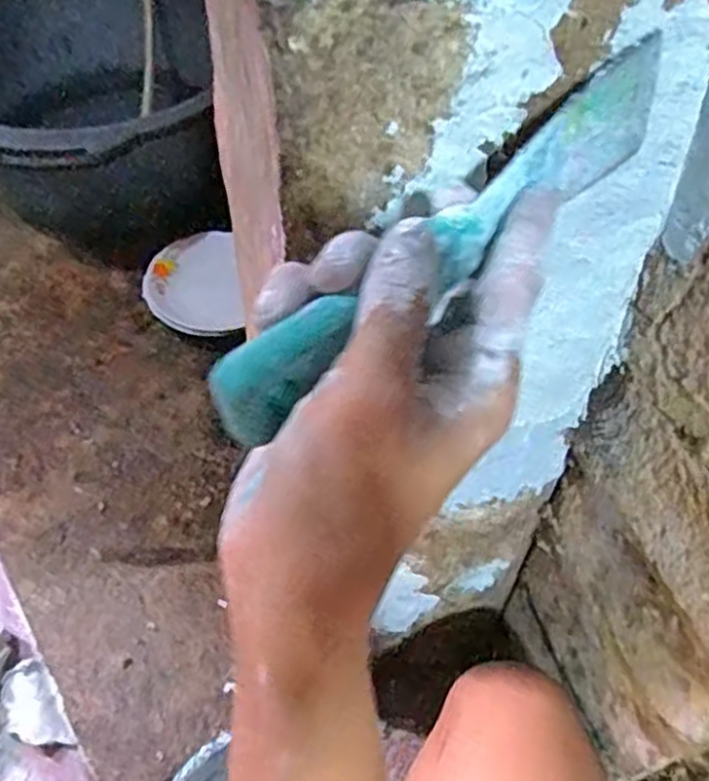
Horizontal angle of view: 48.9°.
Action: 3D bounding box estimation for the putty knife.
[{"bbox_3d":[0.038,-0.053,0.247,0.016,0.042,0.205,38,62,25],"label":"putty knife"}]

